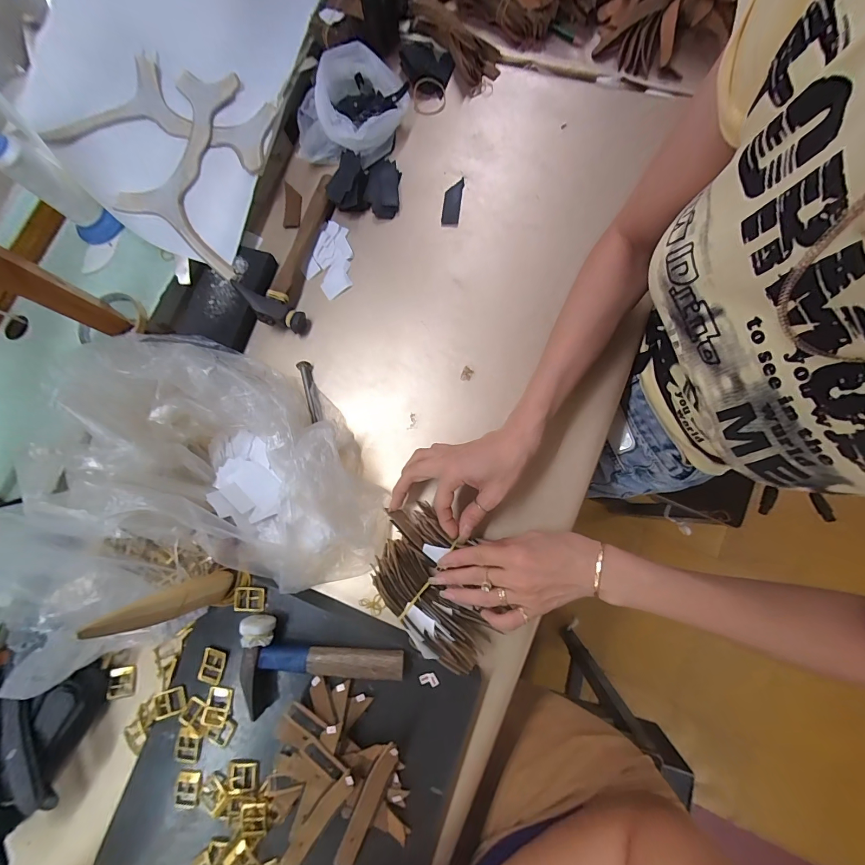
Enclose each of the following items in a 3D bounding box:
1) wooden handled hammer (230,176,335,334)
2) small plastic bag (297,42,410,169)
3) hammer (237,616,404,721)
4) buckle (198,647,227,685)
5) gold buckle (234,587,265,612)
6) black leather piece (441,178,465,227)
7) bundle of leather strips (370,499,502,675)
[{"bbox_3d":[-0.191,-0.241,0.474,0.095,0.024,0.215,11,81,8],"label":"wooden handled hammer"},{"bbox_3d":[-0.109,-0.435,0.481,0.156,0.058,0.129,-19,78,2],"label":"small plastic bag"},{"bbox_3d":[-0.110,0.234,0.364,0.159,0.033,0.084,3,80,7],"label":"hammer"},{"bbox_3d":[-0.230,0.243,0.381,0.024,0.004,0.032,8,80,7],"label":"buckle"},{"bbox_3d":[-0.195,0.178,0.389,0.033,0.004,0.025,-3,79,6],"label":"gold buckle"},{"bbox_3d":[0.026,-0.305,0.484,0.023,0.004,0.071,7,80,7],"label":"black leather piece"},{"bbox_3d":[0.003,0.154,0.376,0.100,0.041,0.154,-41,82,-7],"label":"bundle of leather strips"}]

